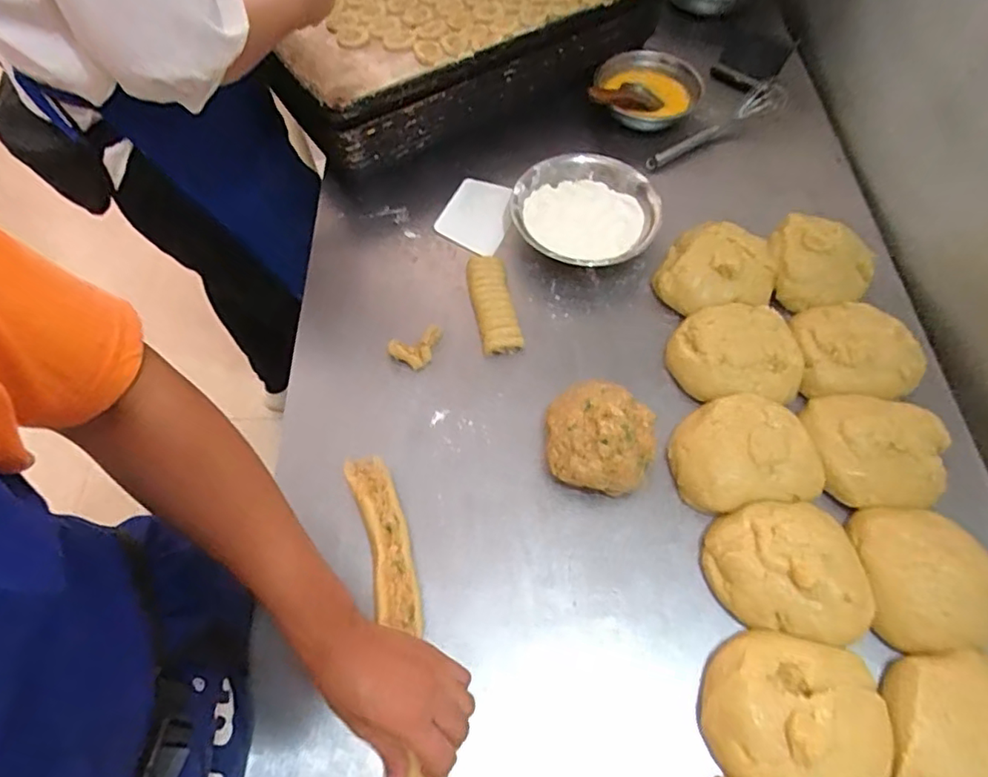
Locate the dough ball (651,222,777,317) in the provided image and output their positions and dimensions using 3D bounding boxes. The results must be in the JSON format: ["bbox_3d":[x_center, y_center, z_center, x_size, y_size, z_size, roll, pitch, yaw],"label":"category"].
[{"bbox_3d":[0.277,-0.149,0.725,0.129,0.054,0.123,0,62,0],"label":"dough ball"}]

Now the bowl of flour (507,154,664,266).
[{"bbox_3d":[0.122,-0.234,0.777,0.192,0.047,0.174,23,64,12],"label":"bowl of flour"}]

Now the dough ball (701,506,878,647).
[{"bbox_3d":[0.282,0.177,0.562,0.140,0.057,0.124,-2,62,-1],"label":"dough ball"}]

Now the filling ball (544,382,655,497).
[{"bbox_3d":[0.112,0.054,0.616,0.107,0.084,0.109,0,62,0],"label":"filling ball"}]

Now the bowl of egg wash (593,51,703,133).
[{"bbox_3d":[0.236,-0.462,0.896,0.151,0.050,0.141,0,62,0],"label":"bowl of egg wash"}]

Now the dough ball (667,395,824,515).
[{"bbox_3d":[0.264,0.070,0.621,0.146,0.054,0.122,-7,62,-4],"label":"dough ball"}]

